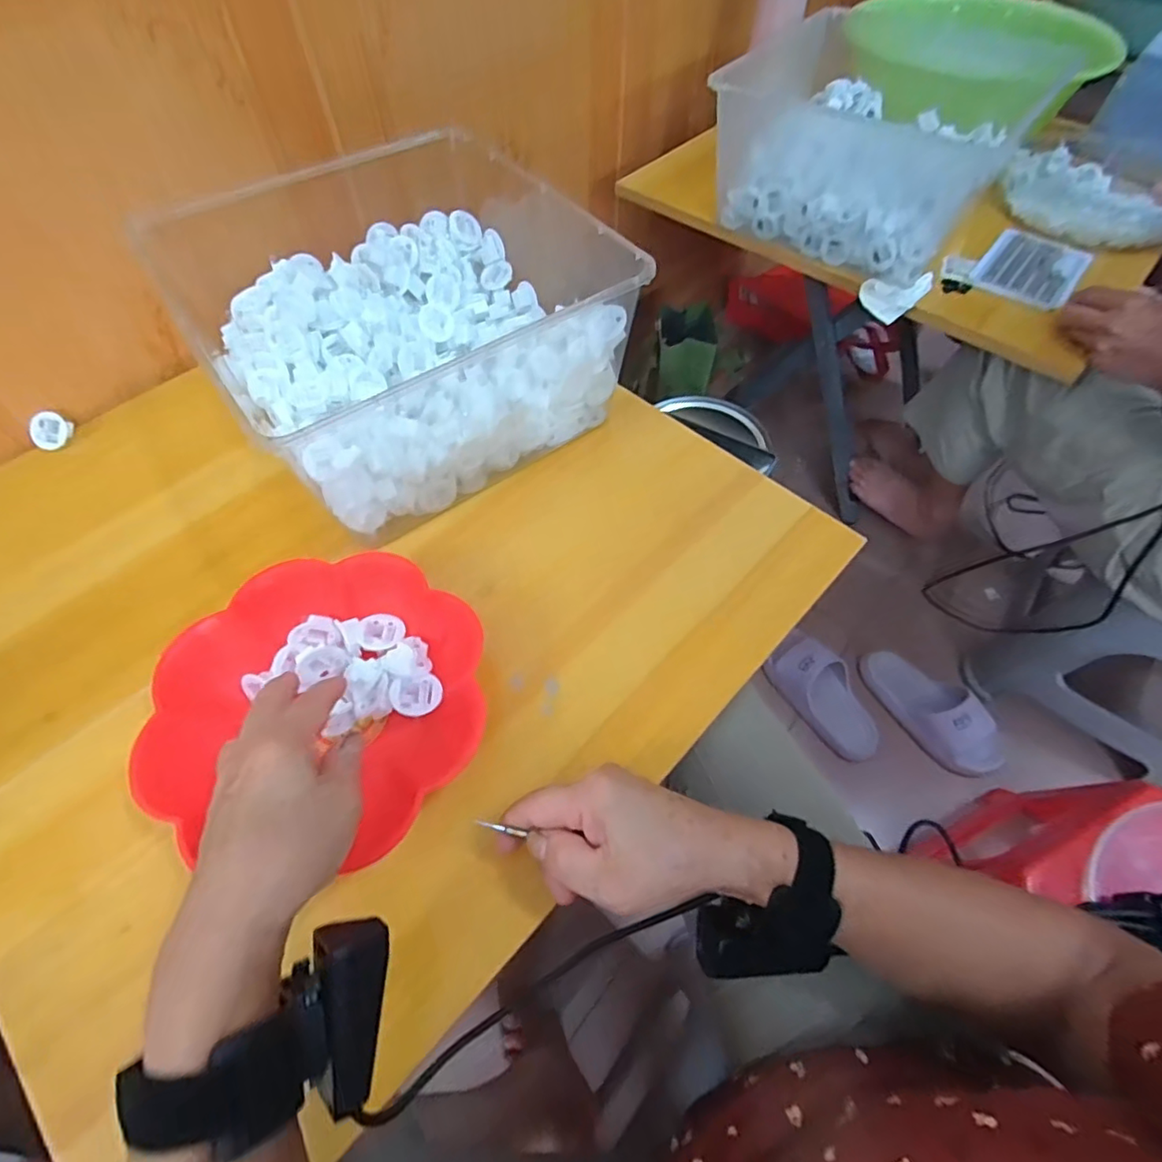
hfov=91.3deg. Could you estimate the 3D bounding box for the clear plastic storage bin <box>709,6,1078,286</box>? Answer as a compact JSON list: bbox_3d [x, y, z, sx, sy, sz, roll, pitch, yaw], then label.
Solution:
[{"bbox_3d":[0.323,-0.515,0.670,0.305,0.125,0.271,32,64,18],"label":"clear plastic storage bin"}]

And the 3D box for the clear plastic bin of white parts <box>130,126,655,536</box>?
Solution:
[{"bbox_3d":[-0.127,-0.223,0.491,0.306,0.139,0.275,-29,63,-17],"label":"clear plastic bin of white parts"}]

